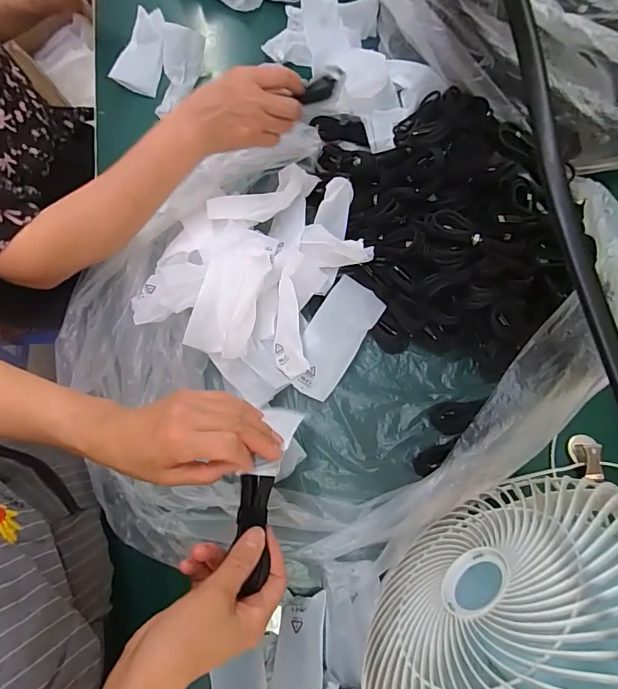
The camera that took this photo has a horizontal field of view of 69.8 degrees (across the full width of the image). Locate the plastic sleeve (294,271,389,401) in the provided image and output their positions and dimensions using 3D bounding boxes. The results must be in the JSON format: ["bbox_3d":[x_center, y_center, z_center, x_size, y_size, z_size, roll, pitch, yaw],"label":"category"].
[{"bbox_3d":[0.027,-0.008,0.522,0.064,0.029,0.141,33,75,11],"label":"plastic sleeve"}]

